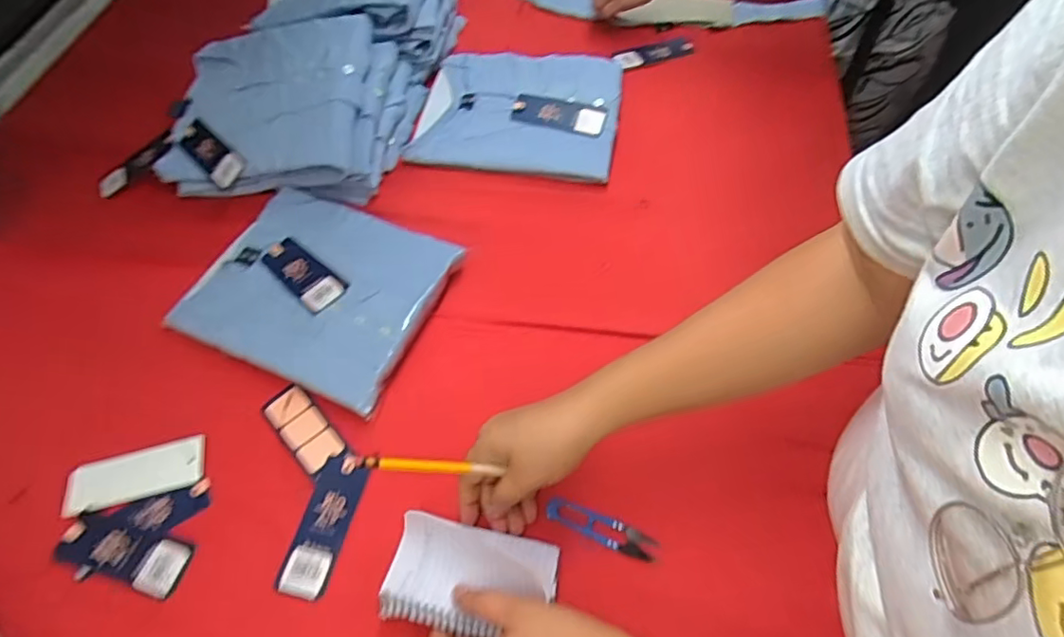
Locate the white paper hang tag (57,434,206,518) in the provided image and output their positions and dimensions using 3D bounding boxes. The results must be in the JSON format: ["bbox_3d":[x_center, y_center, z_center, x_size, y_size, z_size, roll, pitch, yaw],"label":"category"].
[{"bbox_3d":[-0.376,0.147,0.550,0.127,0.006,0.049,-15,59,-6],"label":"white paper hang tag"}]

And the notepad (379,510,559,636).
[{"bbox_3d":[-0.048,0.212,0.475,0.133,0.016,0.081,15,57,-6],"label":"notepad"}]

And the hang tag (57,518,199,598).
[{"bbox_3d":[-0.362,0.210,0.515,0.122,0.004,0.047,12,60,10],"label":"hang tag"}]

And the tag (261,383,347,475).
[{"bbox_3d":[-0.227,0.106,0.574,0.042,0.006,0.098,-40,64,-19],"label":"tag"}]

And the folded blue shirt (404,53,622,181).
[{"bbox_3d":[-0.017,-0.274,0.756,0.252,0.032,0.194,7,59,7],"label":"folded blue shirt"}]

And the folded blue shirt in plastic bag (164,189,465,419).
[{"bbox_3d":[-0.230,-0.036,0.639,0.265,0.034,0.213,21,62,15],"label":"folded blue shirt in plastic bag"}]

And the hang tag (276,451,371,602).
[{"bbox_3d":[-0.185,0.181,0.518,0.044,0.004,0.122,11,60,10],"label":"hang tag"}]

